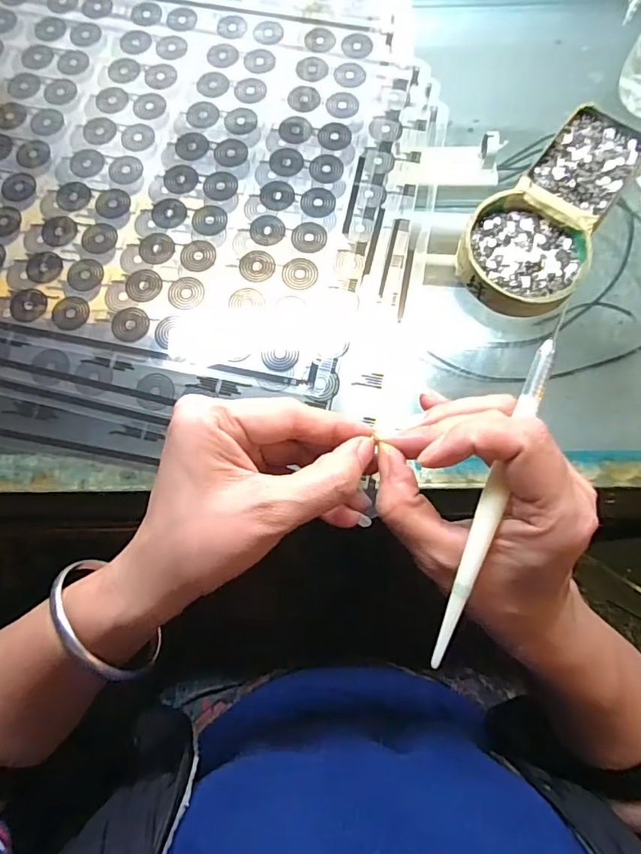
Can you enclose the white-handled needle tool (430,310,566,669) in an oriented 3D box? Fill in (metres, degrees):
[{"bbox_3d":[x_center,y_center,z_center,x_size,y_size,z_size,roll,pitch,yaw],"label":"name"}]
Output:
[{"bbox_3d":[0.071,0.026,0.207,0.008,0.005,0.148,20,90,7],"label":"white-handled needle tool"}]

